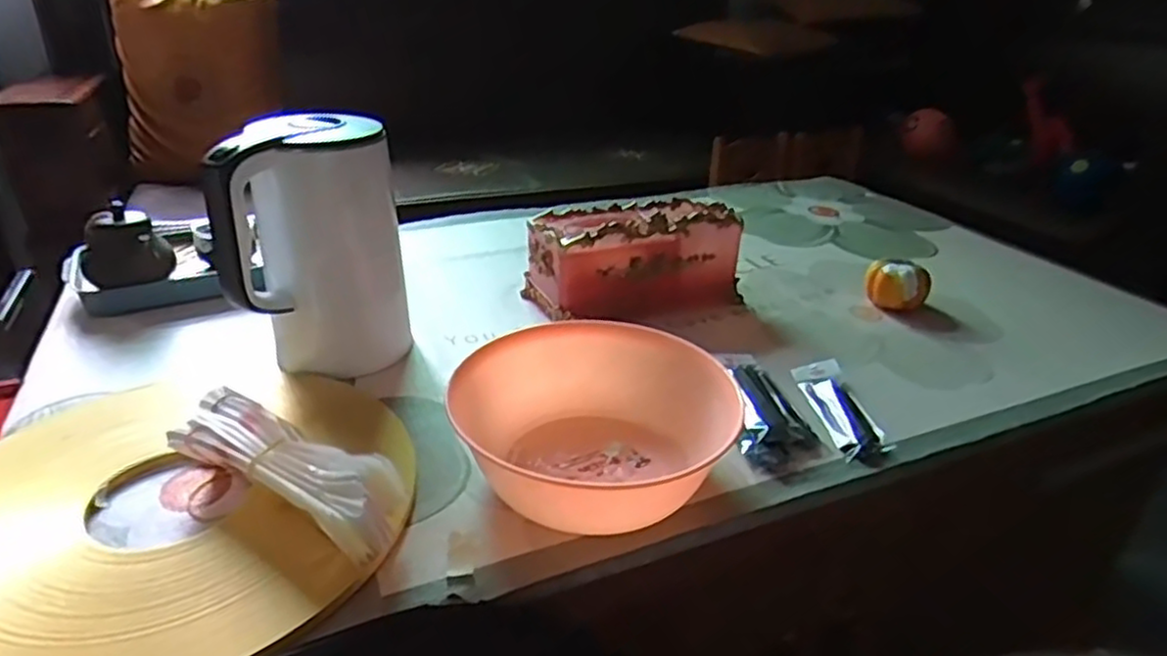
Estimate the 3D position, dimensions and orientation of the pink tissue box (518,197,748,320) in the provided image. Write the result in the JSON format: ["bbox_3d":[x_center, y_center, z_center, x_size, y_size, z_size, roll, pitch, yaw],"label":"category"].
[{"bbox_3d":[0.063,-0.097,0.939,0.258,0.124,0.139,-10,30,-21],"label":"pink tissue box"}]

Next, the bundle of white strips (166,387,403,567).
[{"bbox_3d":[-0.238,0.106,0.557,0.216,0.051,0.067,17,31,26],"label":"bundle of white strips"}]

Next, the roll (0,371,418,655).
[{"bbox_3d":[-0.331,0.131,0.573,0.363,0.025,0.370,2,26,-1],"label":"roll"}]

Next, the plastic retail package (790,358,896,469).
[{"bbox_3d":[0.261,0.078,0.729,0.052,0.022,0.164,-2,28,-7],"label":"plastic retail package"}]

